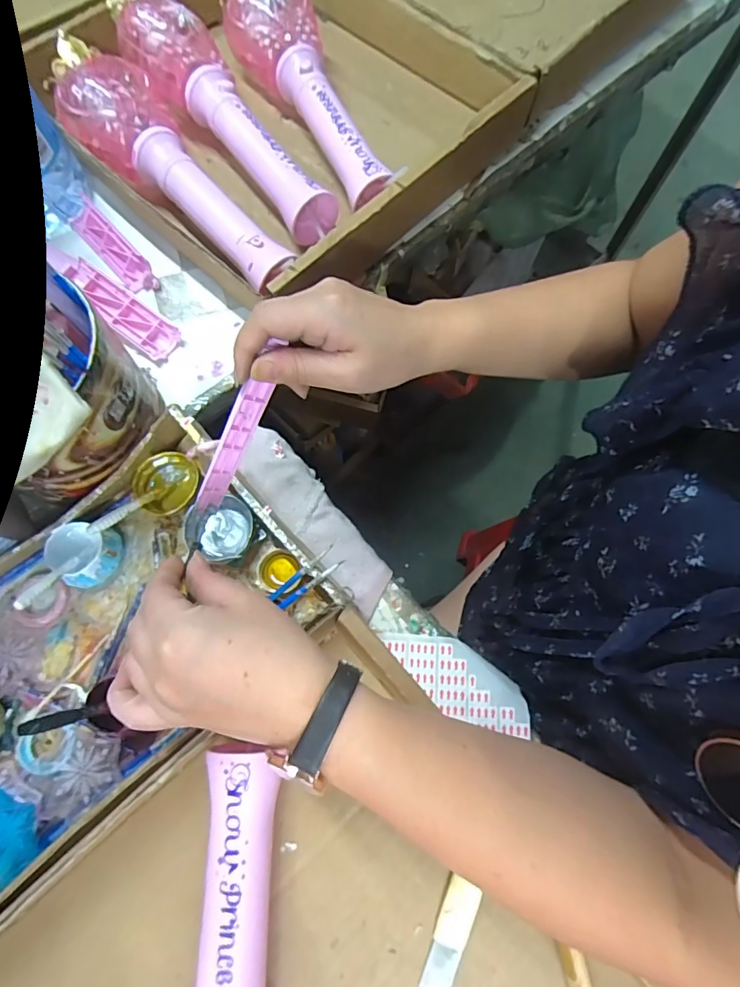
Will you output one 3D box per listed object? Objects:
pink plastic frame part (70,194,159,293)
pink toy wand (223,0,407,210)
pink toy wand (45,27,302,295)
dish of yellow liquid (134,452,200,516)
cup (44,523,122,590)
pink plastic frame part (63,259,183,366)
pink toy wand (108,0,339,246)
[{"bbox_3d":[-0.239,-0.229,0.441,0.026,0.024,0.113,-41,77,-14],"label":"pink plastic frame part"},{"bbox_3d":[-0.063,-0.392,0.471,0.087,0.070,0.305,-22,74,-9],"label":"pink toy wand"},{"bbox_3d":[-0.178,-0.280,0.435,0.088,0.070,0.310,-37,76,-13],"label":"pink toy wand"},{"bbox_3d":[-0.157,-0.008,0.374,0.040,0.020,0.047,42,76,11],"label":"dish of yellow liquid"},{"bbox_3d":[-0.209,0.044,0.351,0.049,0.030,0.044,11,72,2],"label":"cup"},{"bbox_3d":[-0.217,-0.158,0.420,0.112,0.015,0.037,33,86,-2],"label":"pink plastic frame part"},{"bbox_3d":[-0.134,-0.365,0.454,0.079,0.065,0.305,-40,77,-14],"label":"pink toy wand"}]

